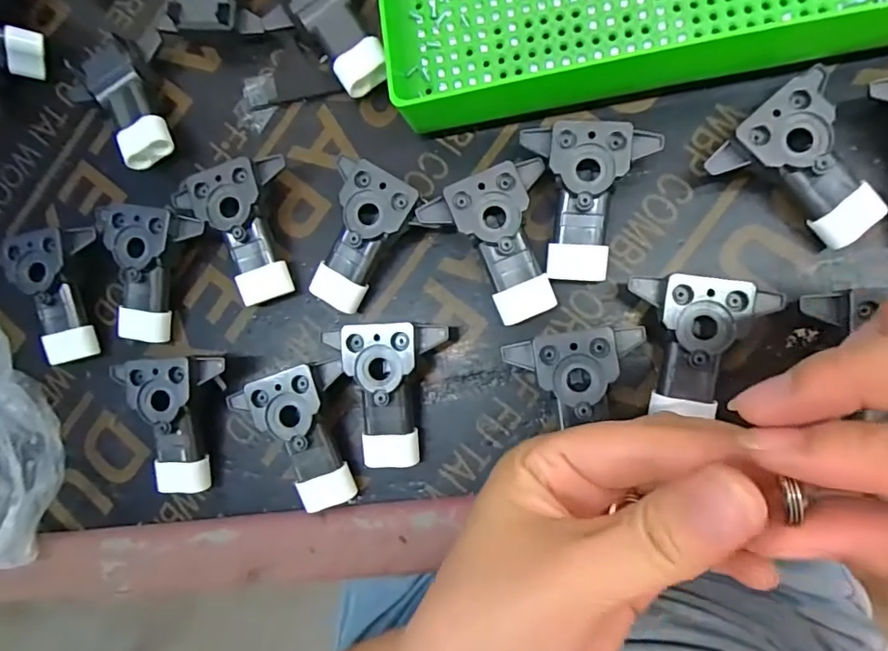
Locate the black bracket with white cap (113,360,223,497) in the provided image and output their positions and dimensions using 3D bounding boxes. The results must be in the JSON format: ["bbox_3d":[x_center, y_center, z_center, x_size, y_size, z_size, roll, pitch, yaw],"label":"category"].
[{"bbox_3d":[-0.128,0.048,0.252,0.048,0.025,0.063,-4,86,9],"label":"black bracket with white cap"}]

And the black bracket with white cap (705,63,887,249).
[{"bbox_3d":[0.147,-0.060,0.215,0.048,0.025,0.063,-40,81,5],"label":"black bracket with white cap"}]

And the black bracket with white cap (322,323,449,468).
[{"bbox_3d":[-0.024,0.031,0.236,0.048,0.024,0.063,-1,86,10],"label":"black bracket with white cap"}]

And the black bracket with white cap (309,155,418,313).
[{"bbox_3d":[-0.041,-0.040,0.241,0.040,0.016,0.065,26,104,8],"label":"black bracket with white cap"}]

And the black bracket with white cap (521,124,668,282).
[{"bbox_3d":[0.062,-0.052,0.228,0.054,0.025,0.063,4,87,10],"label":"black bracket with white cap"}]

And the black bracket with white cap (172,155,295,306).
[{"bbox_3d":[-0.095,-0.043,0.255,0.050,0.028,0.063,-18,84,8],"label":"black bracket with white cap"}]

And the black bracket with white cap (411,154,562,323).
[{"bbox_3d":[0.027,-0.034,0.232,0.054,0.030,0.063,-24,83,7],"label":"black bracket with white cap"}]

